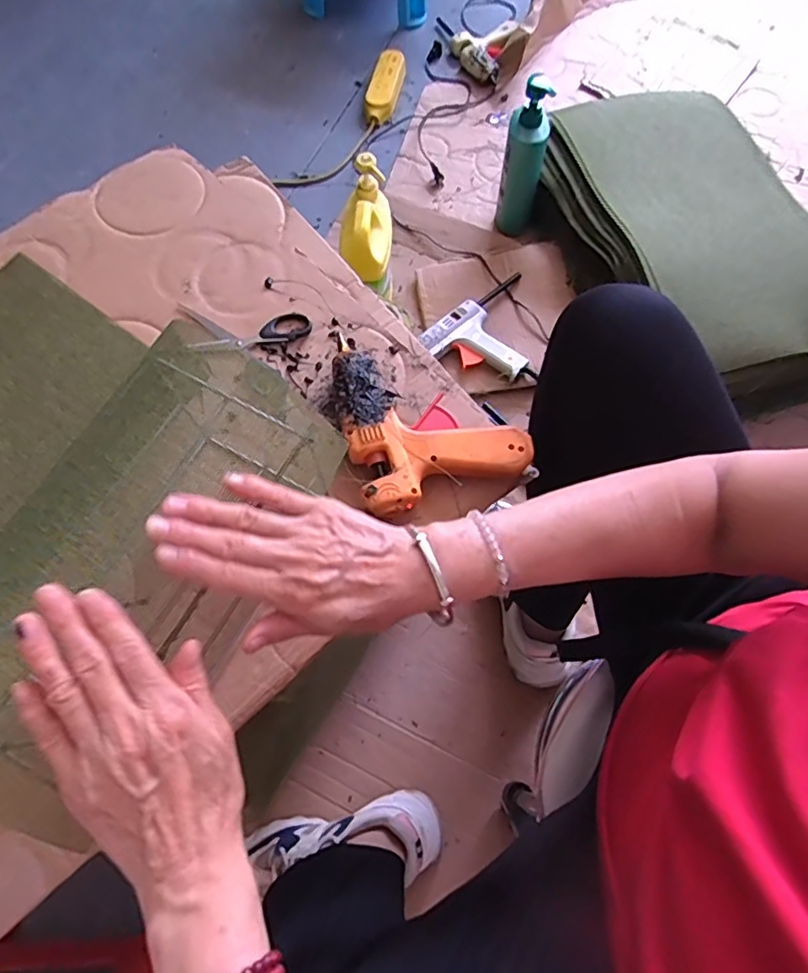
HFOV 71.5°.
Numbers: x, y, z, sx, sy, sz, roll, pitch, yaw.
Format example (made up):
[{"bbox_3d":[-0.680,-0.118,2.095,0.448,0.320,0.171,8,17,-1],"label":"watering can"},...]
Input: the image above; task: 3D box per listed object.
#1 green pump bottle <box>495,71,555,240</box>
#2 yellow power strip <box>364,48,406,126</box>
[{"bbox_3d":[0.202,-0.545,0.955,0.069,0.253,0.070,14,70,4],"label":"green pump bottle"},{"bbox_3d":[-0.040,-0.847,1.181,0.070,0.038,0.203,12,70,3],"label":"yellow power strip"}]

